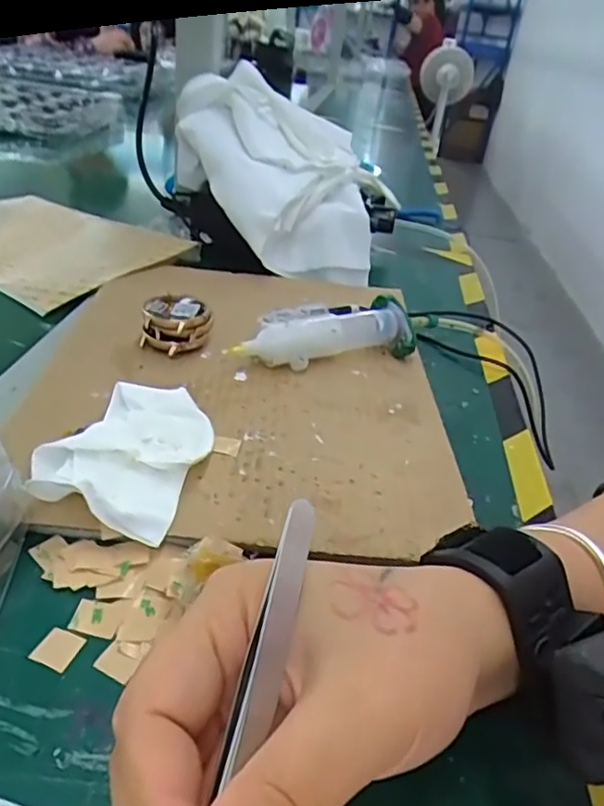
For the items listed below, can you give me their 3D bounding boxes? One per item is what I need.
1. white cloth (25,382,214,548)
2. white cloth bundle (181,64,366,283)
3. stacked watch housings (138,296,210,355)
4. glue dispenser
[{"bbox_3d":[-0.086,0.022,0.323,0.074,0.023,0.106,15,33,10],"label":"white cloth"},{"bbox_3d":[-0.014,-0.222,0.608,0.208,0.141,0.199,3,32,-8],"label":"white cloth bundle"},{"bbox_3d":[-0.086,-0.051,0.428,0.045,0.033,0.039,2,33,-10],"label":"stacked watch housings"},{"bbox_3d":[0.015,-0.048,0.439,0.131,0.034,0.038,-9,36,-25],"label":"glue dispenser"}]

